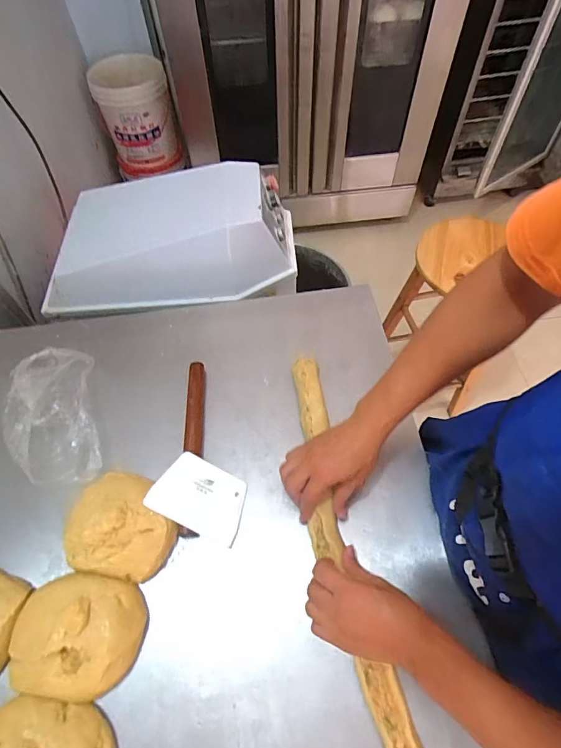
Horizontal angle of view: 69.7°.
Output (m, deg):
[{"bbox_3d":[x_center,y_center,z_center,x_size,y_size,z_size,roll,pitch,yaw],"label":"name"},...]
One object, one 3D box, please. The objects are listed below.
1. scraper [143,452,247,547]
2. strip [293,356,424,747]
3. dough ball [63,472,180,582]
[{"bbox_3d":[-0.112,0.175,0.581,0.131,0.008,0.092,30,62,-7],"label":"scraper"},{"bbox_3d":[0.092,0.224,0.537,0.093,0.039,0.591,-8,60,-5],"label":"strip"},{"bbox_3d":[-0.215,0.203,0.556,0.146,0.056,0.137,8,59,7],"label":"dough ball"}]

